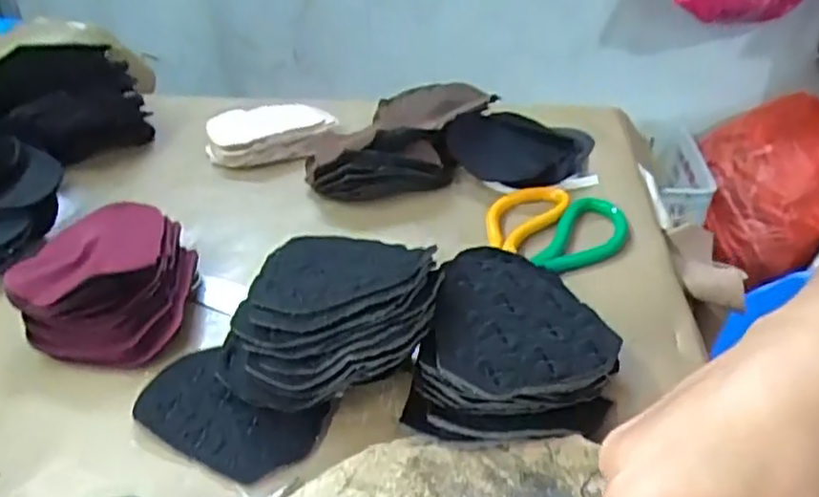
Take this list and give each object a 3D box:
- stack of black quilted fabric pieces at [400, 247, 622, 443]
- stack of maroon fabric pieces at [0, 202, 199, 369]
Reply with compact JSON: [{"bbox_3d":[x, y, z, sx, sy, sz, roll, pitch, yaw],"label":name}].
[{"bbox_3d":[0.061,0.046,0.351,0.097,0.038,0.131,10,36,17],"label":"stack of black quilted fabric pieces"},{"bbox_3d":[-0.190,0.020,0.417,0.097,0.045,0.115,-1,34,2],"label":"stack of maroon fabric pieces"}]

